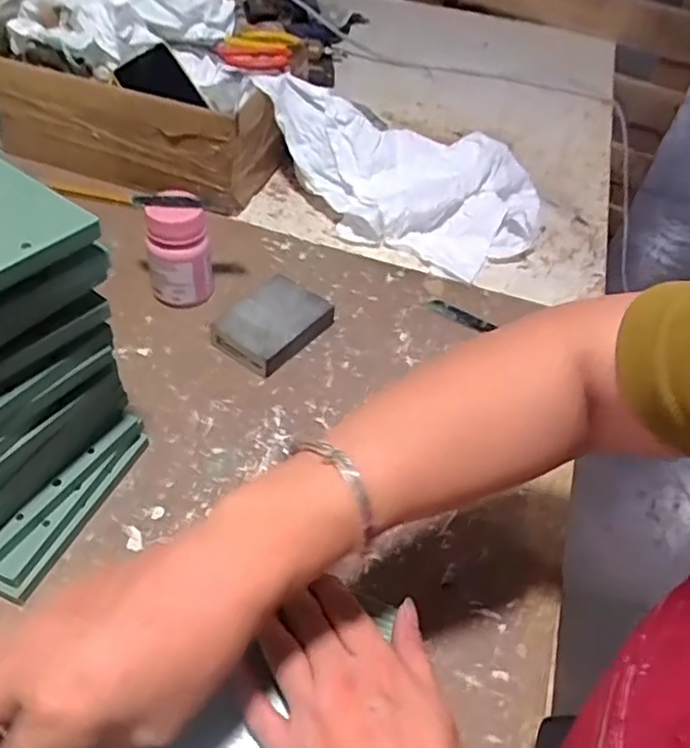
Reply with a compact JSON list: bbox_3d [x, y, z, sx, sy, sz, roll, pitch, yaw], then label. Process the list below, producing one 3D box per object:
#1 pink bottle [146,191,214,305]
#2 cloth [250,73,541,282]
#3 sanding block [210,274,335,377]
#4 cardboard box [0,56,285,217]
[{"bbox_3d":[-0.156,-0.112,0.608,0.055,0.099,0.050,-5,49,-12],"label":"pink bottle"},{"bbox_3d":[0.087,-0.263,0.769,0.320,0.107,0.221,33,52,21],"label":"cloth"},{"bbox_3d":[-0.065,-0.048,0.612,0.079,0.027,0.108,33,52,22],"label":"sanding block"},{"bbox_3d":[-0.250,-0.304,0.769,0.332,0.105,0.114,14,48,5],"label":"cardboard box"}]

